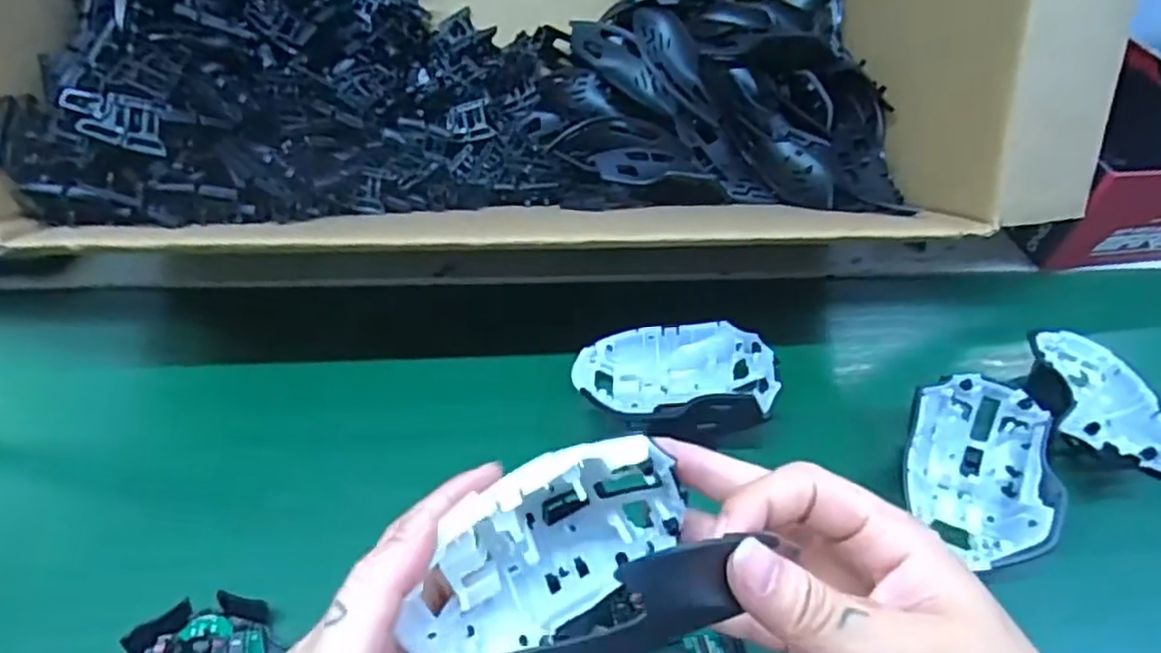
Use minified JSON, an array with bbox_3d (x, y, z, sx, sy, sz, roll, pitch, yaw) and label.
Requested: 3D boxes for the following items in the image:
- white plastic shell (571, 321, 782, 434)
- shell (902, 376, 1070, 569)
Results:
[{"bbox_3d":[0.055,0.030,0.411,0.113,0.036,0.076,3,49,-4],"label":"white plastic shell"},{"bbox_3d":[0.215,0.079,0.381,0.073,0.042,0.104,20,50,11],"label":"shell"}]

